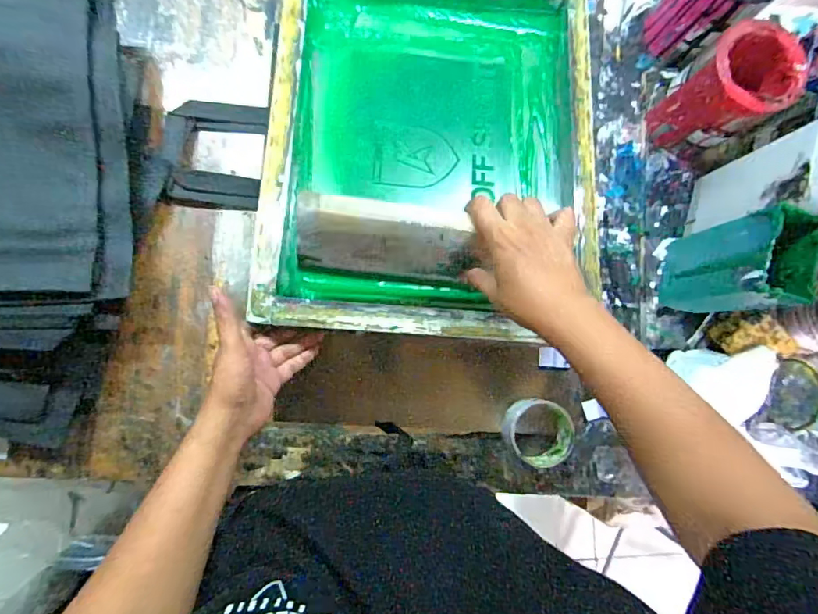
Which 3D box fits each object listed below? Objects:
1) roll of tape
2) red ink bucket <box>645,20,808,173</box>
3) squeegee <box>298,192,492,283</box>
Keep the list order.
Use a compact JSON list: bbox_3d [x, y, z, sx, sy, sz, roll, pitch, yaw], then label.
[{"bbox_3d":[0.169,0.166,0.644,0.094,0.044,0.086,34,83,-2],"label":"roll of tape"},{"bbox_3d":[0.399,-0.264,0.627,0.110,0.179,0.110,0,85,-5],"label":"red ink bucket"},{"bbox_3d":[-0.022,-0.070,0.484,0.167,0.110,0.026,5,59,-5],"label":"squeegee"}]

